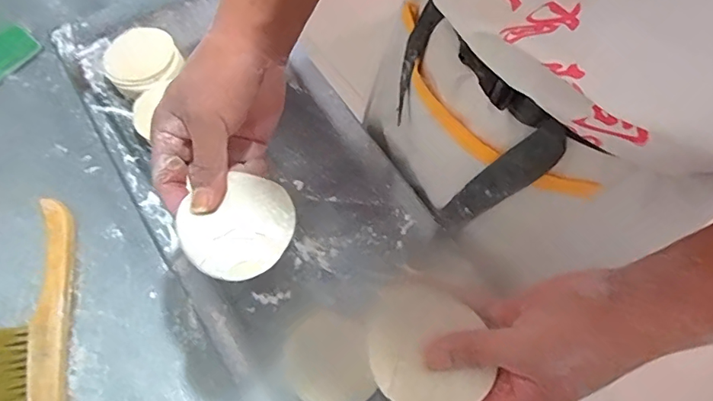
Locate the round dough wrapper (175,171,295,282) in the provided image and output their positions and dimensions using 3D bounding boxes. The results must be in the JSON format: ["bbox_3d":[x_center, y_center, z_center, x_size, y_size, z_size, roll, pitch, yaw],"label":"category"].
[{"bbox_3d":[-0.083,0.018,0.356,0.079,0.011,0.072,1,66,-2],"label":"round dough wrapper"}]

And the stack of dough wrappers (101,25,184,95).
[{"bbox_3d":[-0.266,-0.173,0.617,0.087,0.033,0.091,-36,72,-16],"label":"stack of dough wrappers"}]

